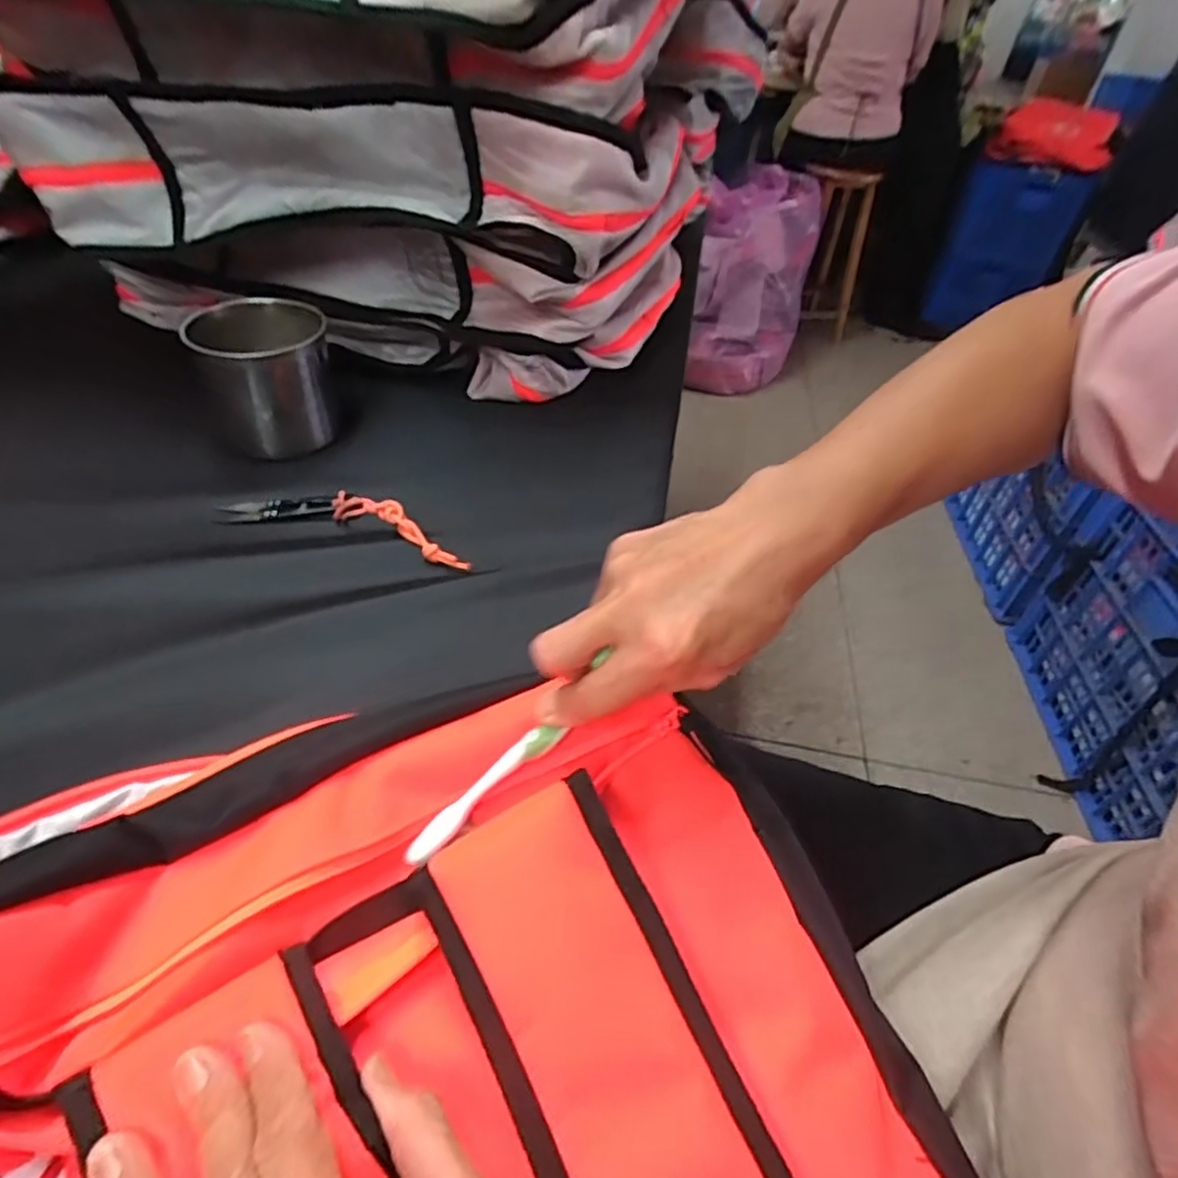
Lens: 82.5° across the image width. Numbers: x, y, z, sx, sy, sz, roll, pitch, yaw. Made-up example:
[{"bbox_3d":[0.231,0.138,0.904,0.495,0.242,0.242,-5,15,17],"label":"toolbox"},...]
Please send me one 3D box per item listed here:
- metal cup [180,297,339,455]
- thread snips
[{"bbox_3d":[-0.260,-0.169,0.547,0.095,0.099,0.095,3,43,-3],"label":"metal cup"},{"bbox_3d":[-0.176,-0.056,0.490,0.195,0.025,0.045,11,44,6],"label":"thread snips"}]

